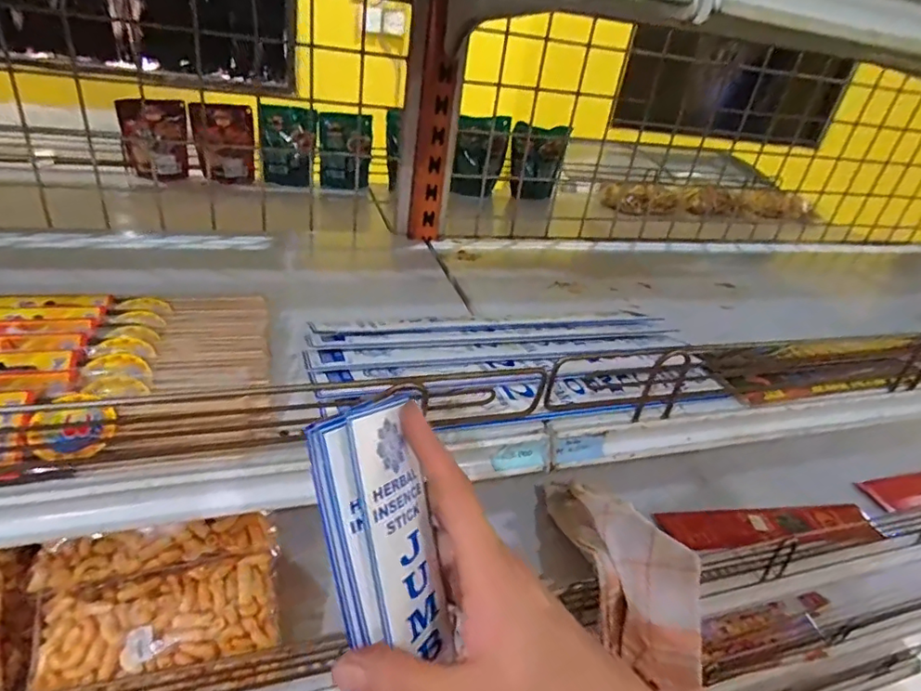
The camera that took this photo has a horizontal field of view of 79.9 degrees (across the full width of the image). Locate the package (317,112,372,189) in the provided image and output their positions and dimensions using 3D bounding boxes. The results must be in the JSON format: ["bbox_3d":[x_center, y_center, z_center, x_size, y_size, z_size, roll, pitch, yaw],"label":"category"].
[{"bbox_3d":[-0.189,-0.320,0.909,0.085,0.113,0.021,-4,34,-21],"label":"package"}]

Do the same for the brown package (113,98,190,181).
[{"bbox_3d":[-0.454,-0.306,0.819,0.089,0.110,0.018,-1,33,-16],"label":"brown package"}]

